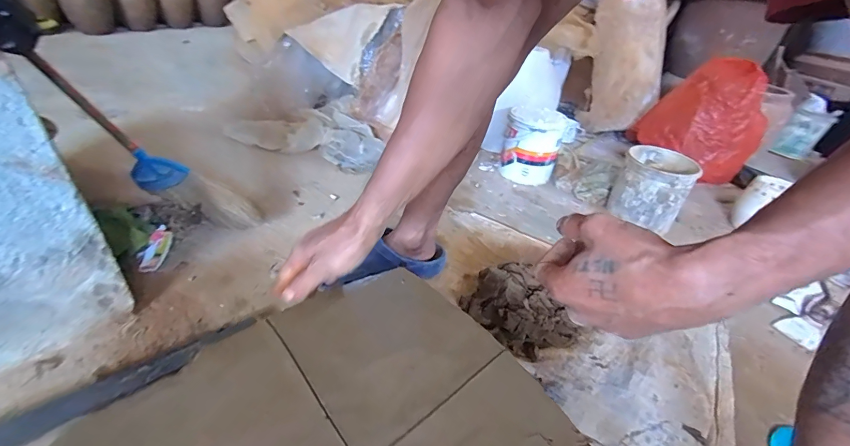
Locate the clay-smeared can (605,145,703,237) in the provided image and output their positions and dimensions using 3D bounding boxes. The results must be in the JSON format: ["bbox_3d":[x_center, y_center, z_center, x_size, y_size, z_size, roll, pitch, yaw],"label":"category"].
[{"bbox_3d":[0.621,-0.089,1.087,0.178,0.187,0.172,25,38,23],"label":"clay-smeared can"}]

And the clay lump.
[{"bbox_3d":[0.161,0.149,0.737,0.138,0.080,0.217,-21,44,-35],"label":"clay lump"}]

